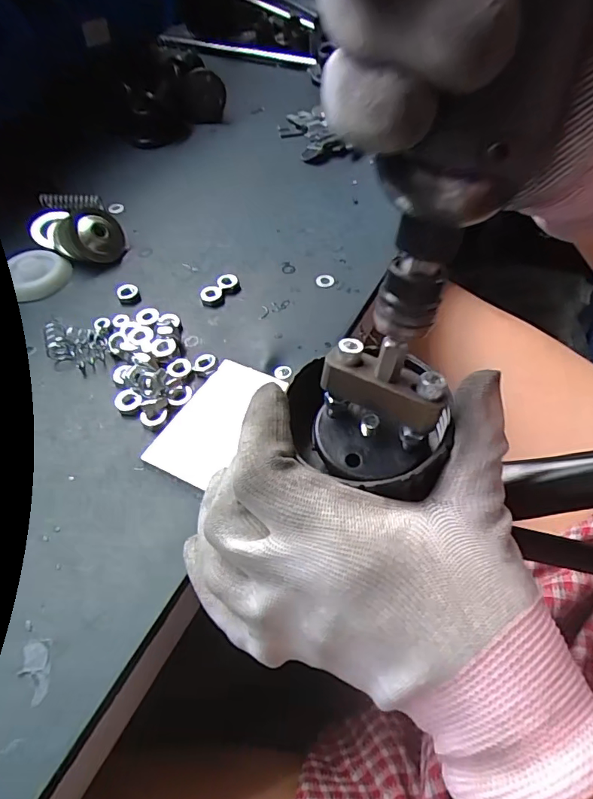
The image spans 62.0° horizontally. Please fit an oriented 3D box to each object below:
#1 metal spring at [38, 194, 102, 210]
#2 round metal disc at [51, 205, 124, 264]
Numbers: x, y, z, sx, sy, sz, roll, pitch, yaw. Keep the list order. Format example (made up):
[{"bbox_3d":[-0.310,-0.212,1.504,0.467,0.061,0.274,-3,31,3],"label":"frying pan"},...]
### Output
[{"bbox_3d":[-0.180,-0.155,0.391,0.052,0.013,0.009,6,52,8],"label":"metal spring"},{"bbox_3d":[-0.149,-0.118,0.352,0.045,0.029,0.045,-1,52,2],"label":"round metal disc"}]

